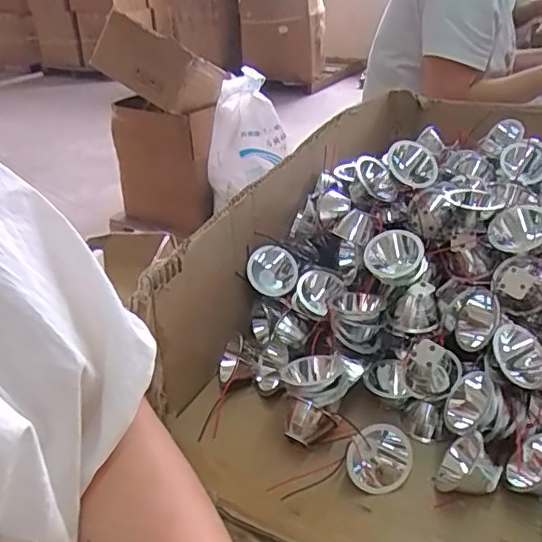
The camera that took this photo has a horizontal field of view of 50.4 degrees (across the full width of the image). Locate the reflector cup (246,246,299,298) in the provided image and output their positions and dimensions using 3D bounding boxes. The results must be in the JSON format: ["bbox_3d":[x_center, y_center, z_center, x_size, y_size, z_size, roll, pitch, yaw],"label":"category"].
[{"bbox_3d":[0.002,0.002,0.471,0.039,0.034,0.032,0,29,4],"label":"reflector cup"}]

